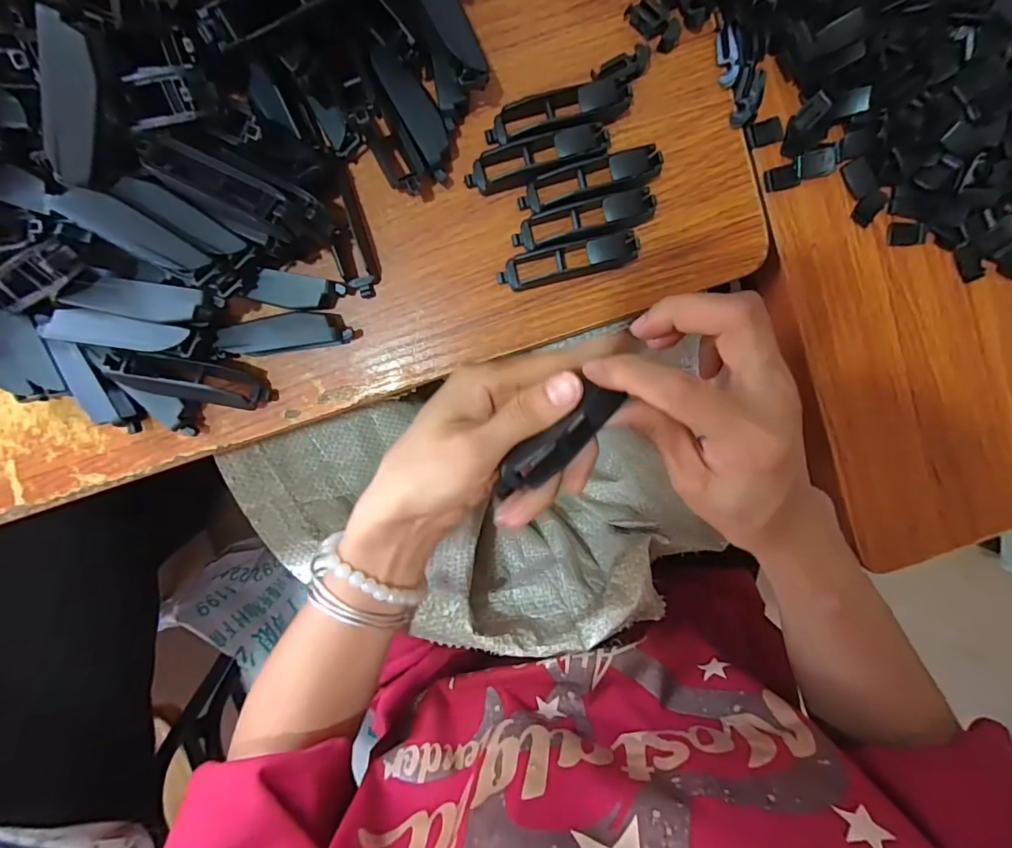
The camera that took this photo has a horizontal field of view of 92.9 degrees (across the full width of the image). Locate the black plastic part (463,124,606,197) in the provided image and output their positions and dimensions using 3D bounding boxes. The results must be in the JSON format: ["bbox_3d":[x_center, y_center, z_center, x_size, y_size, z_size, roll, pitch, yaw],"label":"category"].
[{"bbox_3d":[0.016,-0.143,0.258,0.076,0.011,0.021,-17,98,0],"label":"black plastic part"}]

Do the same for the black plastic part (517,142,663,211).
[{"bbox_3d":[0.046,-0.131,0.261,0.077,0.015,0.019,-13,98,0],"label":"black plastic part"}]

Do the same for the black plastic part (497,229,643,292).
[{"bbox_3d":[0.034,-0.089,0.265,0.076,0.016,0.018,-11,98,0],"label":"black plastic part"}]

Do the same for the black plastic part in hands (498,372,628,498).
[{"bbox_3d":[0.024,0.008,0.212,0.066,0.013,0.021,-40,97,-6],"label":"black plastic part in hands"}]

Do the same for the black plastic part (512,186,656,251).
[{"bbox_3d":[0.042,-0.111,0.263,0.076,0.016,0.020,-11,98,0],"label":"black plastic part"}]

